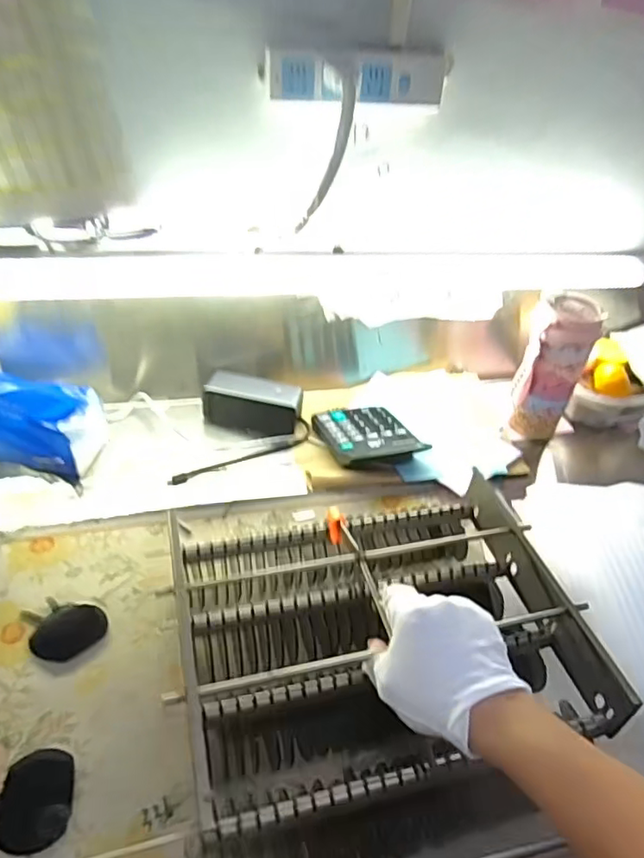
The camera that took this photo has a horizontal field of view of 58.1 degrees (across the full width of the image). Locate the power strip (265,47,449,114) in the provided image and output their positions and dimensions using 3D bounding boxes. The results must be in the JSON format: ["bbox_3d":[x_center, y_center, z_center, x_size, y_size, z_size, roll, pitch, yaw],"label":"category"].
[{"bbox_3d":[0.041,-0.377,0.619,0.192,0.055,0.033,-1,39,-11],"label":"power strip"}]

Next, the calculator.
[{"bbox_3d":[0.057,0.006,0.774,0.118,0.017,0.126,-13,43,-24],"label":"calculator"}]

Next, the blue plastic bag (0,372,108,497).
[{"bbox_3d":[-0.341,-0.012,0.686,0.153,0.080,0.102,14,39,9],"label":"blue plastic bag"}]

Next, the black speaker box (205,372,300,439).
[{"bbox_3d":[-0.093,-0.036,0.782,0.131,0.045,0.054,9,38,3],"label":"black speaker box"}]

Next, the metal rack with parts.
[{"bbox_3d":[0.045,0.174,0.486,0.313,0.110,0.236,-7,41,-17],"label":"metal rack with parts"}]

